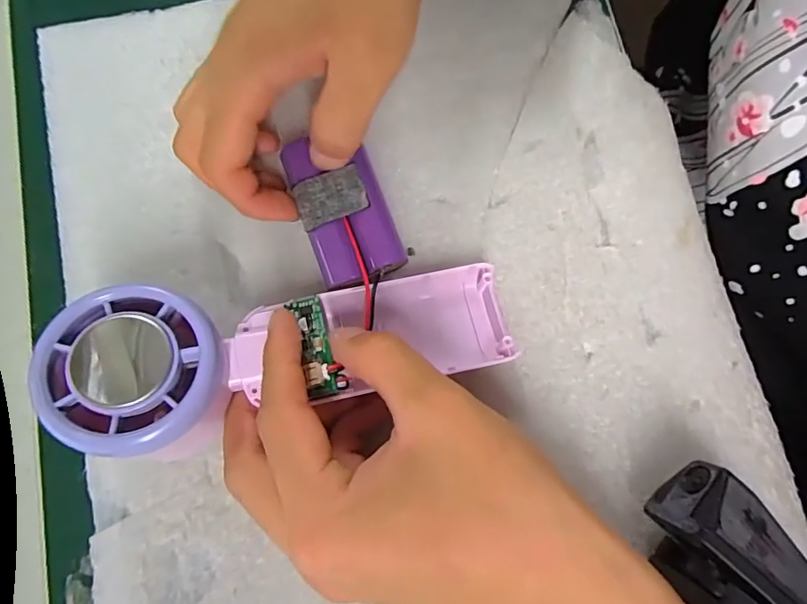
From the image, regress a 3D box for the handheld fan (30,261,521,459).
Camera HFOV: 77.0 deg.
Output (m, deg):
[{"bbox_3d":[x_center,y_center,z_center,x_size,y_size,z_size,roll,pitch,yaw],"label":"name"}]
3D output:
[{"bbox_3d":[-0.037,0.014,0.190,0.166,0.030,0.055,-9,77,-26],"label":"handheld fan"}]

